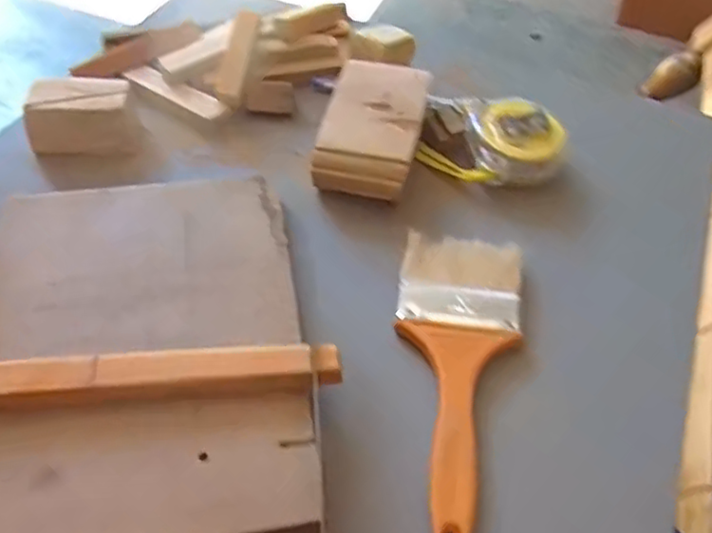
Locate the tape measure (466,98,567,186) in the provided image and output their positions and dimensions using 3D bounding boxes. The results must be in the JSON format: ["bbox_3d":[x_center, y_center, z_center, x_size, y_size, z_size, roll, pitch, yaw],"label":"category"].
[{"bbox_3d":[0.106,-0.082,0.445,0.060,0.027,0.060,1,51,-1],"label":"tape measure"}]

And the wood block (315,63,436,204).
[{"bbox_3d":[0.012,-0.090,0.438,0.060,0.031,0.096,10,51,6],"label":"wood block"}]

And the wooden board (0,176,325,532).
[{"bbox_3d":[-0.107,0.035,0.339,0.156,0.014,0.215,-6,52,-7],"label":"wooden board"}]

